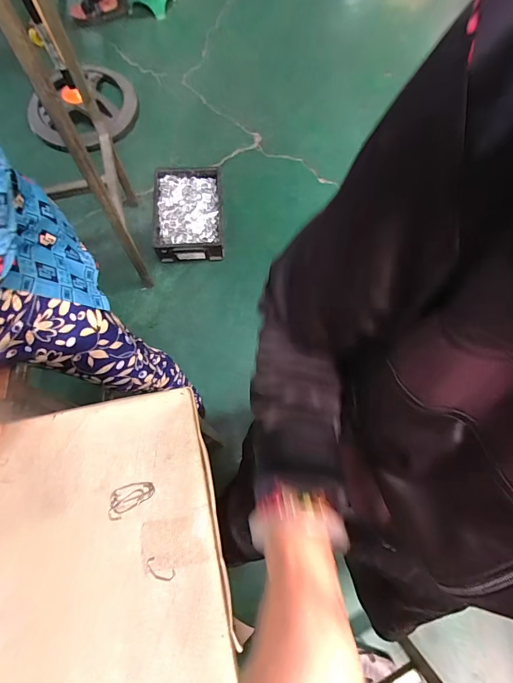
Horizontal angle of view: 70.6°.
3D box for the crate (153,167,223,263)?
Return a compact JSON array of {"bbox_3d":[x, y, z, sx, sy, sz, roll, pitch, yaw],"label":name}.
[{"bbox_3d":[-0.254,-0.478,1.361,0.246,0.117,0.348,-3,72,-2],"label":"crate"}]

